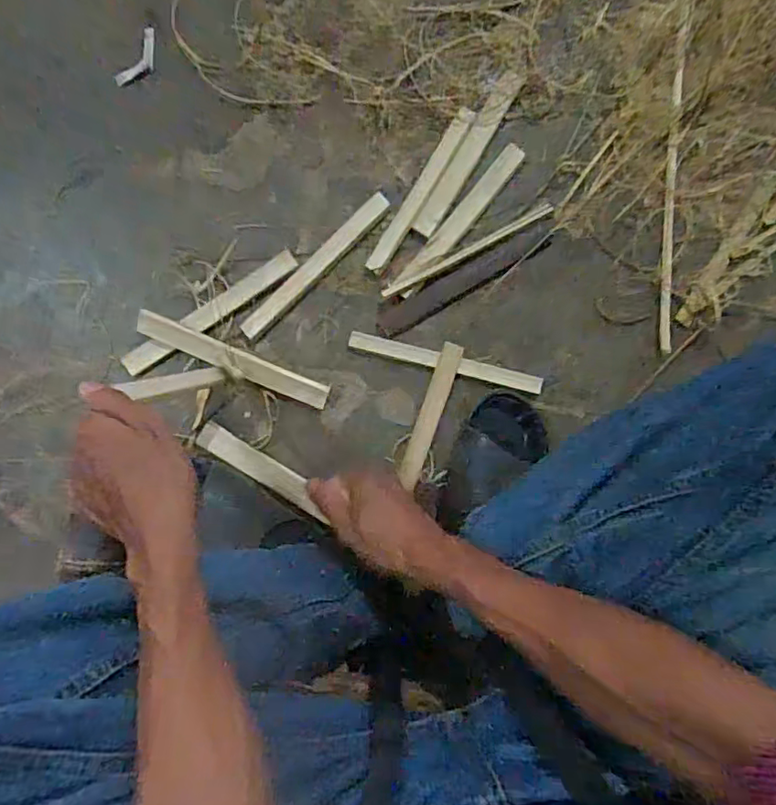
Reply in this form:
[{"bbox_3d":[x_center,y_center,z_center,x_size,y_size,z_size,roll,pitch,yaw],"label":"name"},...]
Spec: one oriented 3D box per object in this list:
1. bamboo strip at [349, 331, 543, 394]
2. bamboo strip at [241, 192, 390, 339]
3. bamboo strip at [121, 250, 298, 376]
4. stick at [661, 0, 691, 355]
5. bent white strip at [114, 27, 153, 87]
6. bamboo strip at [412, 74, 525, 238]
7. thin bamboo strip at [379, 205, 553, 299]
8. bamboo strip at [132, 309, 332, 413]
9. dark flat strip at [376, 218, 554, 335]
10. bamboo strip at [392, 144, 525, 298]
[{"bbox_3d":[0.066,-0.045,0.636,0.221,0.008,0.019,14,88,0],"label":"bamboo strip"},{"bbox_3d":[-0.082,-0.157,0.637,0.022,0.008,0.220,44,88,1],"label":"bamboo strip"},{"bbox_3d":[-0.199,-0.101,0.629,0.221,0.012,0.027,-34,89,-1],"label":"bamboo strip"},{"bbox_3d":[0.331,-0.274,0.647,0.017,0.011,0.430,4,89,-1],"label":"stick"},{"bbox_3d":[-0.285,-0.396,0.644,0.025,0.013,0.078,25,88,0],"label":"bent white strip"},{"bbox_3d":[0.093,-0.288,0.649,0.029,0.006,0.213,30,88,0],"label":"bamboo strip"},{"bbox_3d":[0.090,-0.172,0.631,0.212,0.004,0.011,-28,89,-1],"label":"thin bamboo strip"},{"bbox_3d":[-0.170,-0.046,0.623,0.218,0.009,0.027,23,90,-4],"label":"bamboo strip"},{"bbox_3d":[0.090,-0.145,0.642,0.227,0.004,0.033,-29,89,-1],"label":"dark flat strip"},{"bbox_3d":[0.083,-0.209,0.640,0.028,0.004,0.213,40,88,0],"label":"bamboo strip"}]

